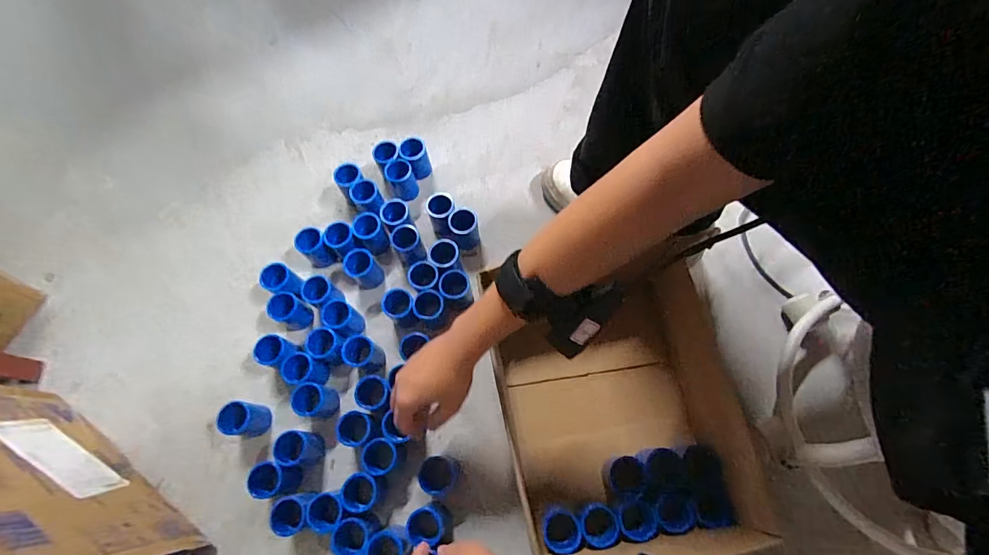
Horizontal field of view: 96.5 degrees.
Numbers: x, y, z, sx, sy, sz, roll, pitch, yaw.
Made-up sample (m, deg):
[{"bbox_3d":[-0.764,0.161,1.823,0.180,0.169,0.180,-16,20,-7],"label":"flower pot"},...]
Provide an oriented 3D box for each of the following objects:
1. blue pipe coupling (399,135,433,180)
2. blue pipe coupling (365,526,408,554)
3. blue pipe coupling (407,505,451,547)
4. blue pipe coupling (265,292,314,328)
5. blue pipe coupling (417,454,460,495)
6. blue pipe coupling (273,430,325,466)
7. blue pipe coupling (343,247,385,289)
[{"bbox_3d":[-0.117,-0.176,0.666,0.038,0.068,0.037,-1,69,2],"label":"blue pipe coupling"},{"bbox_3d":[-0.115,0.297,0.485,0.040,0.059,0.039,-1,69,2],"label":"blue pipe coupling"},{"bbox_3d":[-0.072,0.275,0.492,0.041,0.050,0.038,-1,69,2],"label":"blue pipe coupling"},{"bbox_3d":[-0.268,0.045,0.580,0.038,0.051,0.037,-1,69,2],"label":"blue pipe coupling"},{"bbox_3d":[-0.063,0.229,0.513,0.044,0.040,0.040,0,69,3],"label":"blue pipe coupling"},{"bbox_3d":[-0.228,0.201,0.519,0.037,0.056,0.037,-1,69,2],"label":"blue pipe coupling"},{"bbox_3d":[-0.178,-0.011,0.605,0.037,0.057,0.040,-1,69,2],"label":"blue pipe coupling"}]

